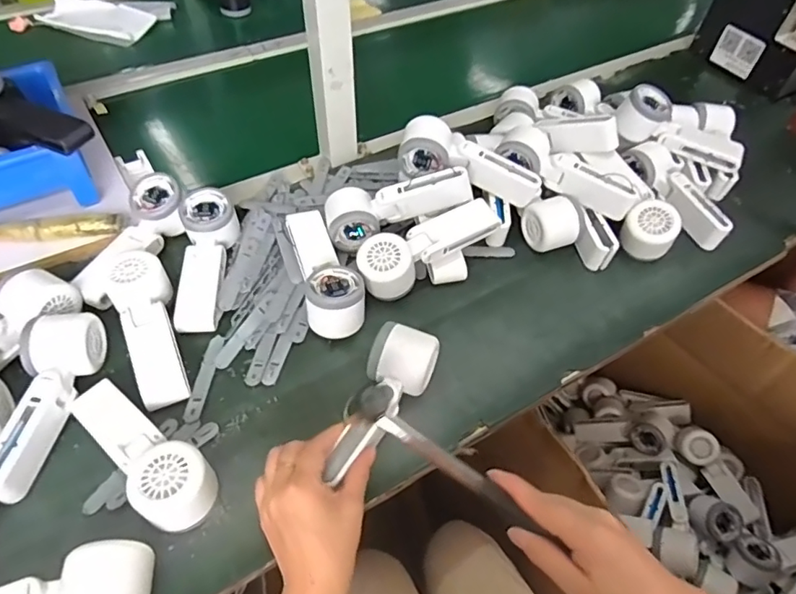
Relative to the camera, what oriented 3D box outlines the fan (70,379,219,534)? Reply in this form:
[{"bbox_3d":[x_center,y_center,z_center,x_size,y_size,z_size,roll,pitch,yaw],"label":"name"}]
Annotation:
[{"bbox_3d":[-0.218,0.125,0.442,0.169,0.049,0.054,33,57,22],"label":"fan"}]

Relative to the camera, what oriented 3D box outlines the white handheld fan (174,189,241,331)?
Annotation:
[{"bbox_3d":[-0.212,-0.038,0.583,0.053,0.039,0.163,0,68,-2],"label":"white handheld fan"}]

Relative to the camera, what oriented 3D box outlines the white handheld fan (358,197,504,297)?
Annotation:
[{"bbox_3d":[0.034,-0.050,0.589,0.171,0.057,0.058,-25,56,-21],"label":"white handheld fan"}]

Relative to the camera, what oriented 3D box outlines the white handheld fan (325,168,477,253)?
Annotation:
[{"bbox_3d":[0.000,-0.107,0.609,0.168,0.051,0.060,-17,49,5],"label":"white handheld fan"}]

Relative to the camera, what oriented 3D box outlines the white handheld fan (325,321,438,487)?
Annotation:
[{"bbox_3d":[-0.015,0.092,0.471,0.058,0.042,0.158,22,53,16],"label":"white handheld fan"}]

